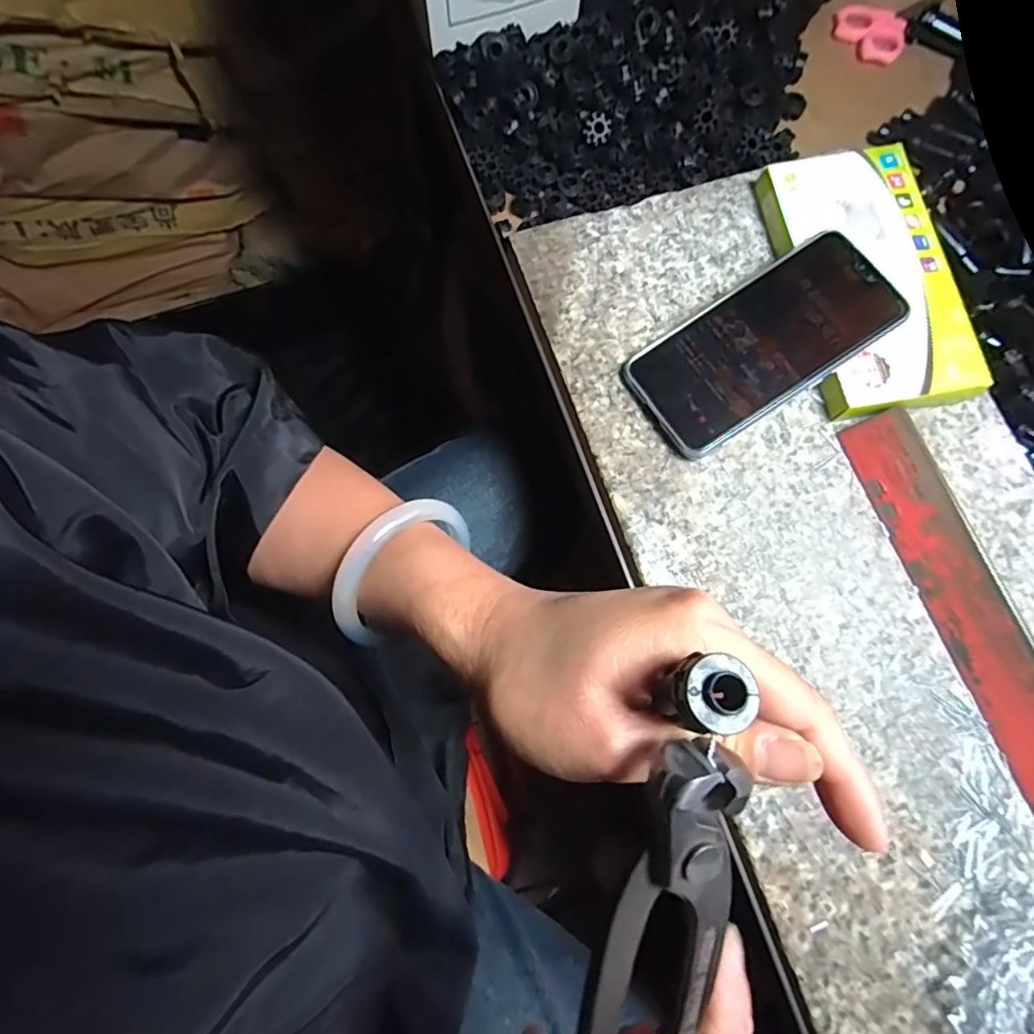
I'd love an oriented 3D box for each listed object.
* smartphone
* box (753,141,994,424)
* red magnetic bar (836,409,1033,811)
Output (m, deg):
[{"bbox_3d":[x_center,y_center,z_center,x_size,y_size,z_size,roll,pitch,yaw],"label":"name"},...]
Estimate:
[{"bbox_3d":[0.148,-0.105,0.337,0.156,0.006,0.076,-32,76,1],"label":"smartphone"},{"bbox_3d":[0.226,-0.151,0.358,0.098,0.028,0.177,-7,77,-3],"label":"box"},{"bbox_3d":[0.251,0.049,0.311,0.026,0.026,0.227,-18,78,-6],"label":"red magnetic bar"}]

